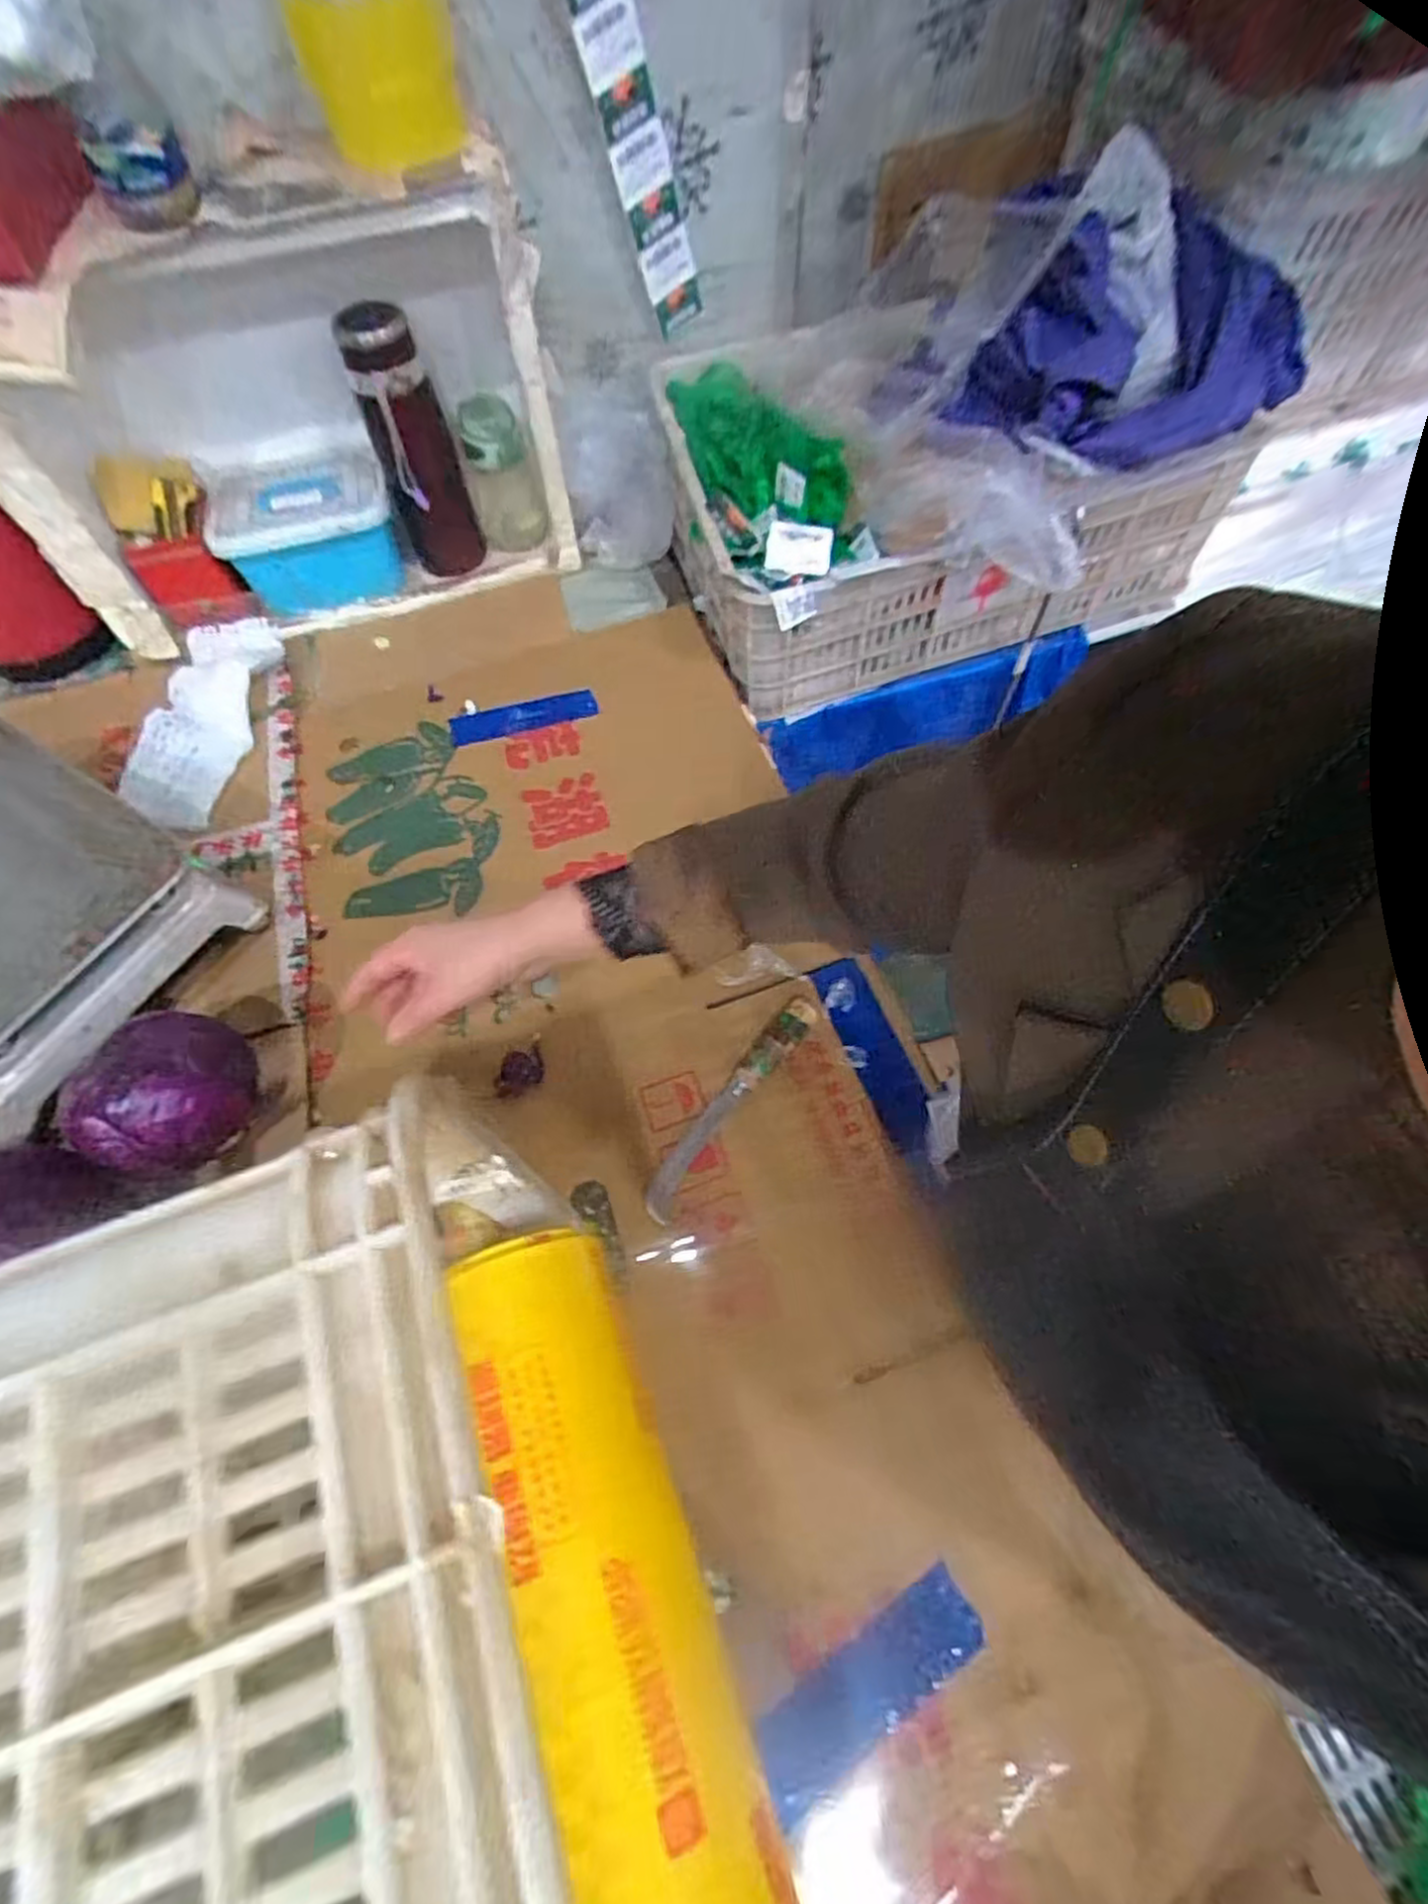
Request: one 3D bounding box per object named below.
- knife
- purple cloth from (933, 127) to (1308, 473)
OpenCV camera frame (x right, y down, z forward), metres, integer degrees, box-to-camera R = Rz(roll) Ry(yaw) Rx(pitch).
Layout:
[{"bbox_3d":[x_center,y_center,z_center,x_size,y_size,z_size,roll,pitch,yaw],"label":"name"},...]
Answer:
[{"bbox_3d":[0.015,0.117,0.591,0.028,0.028,0.210,34,67,20],"label":"knife"},{"bbox_3d":[0.406,-0.620,0.727,0.390,0.147,0.249,-31,64,-14],"label":"purple cloth"}]

